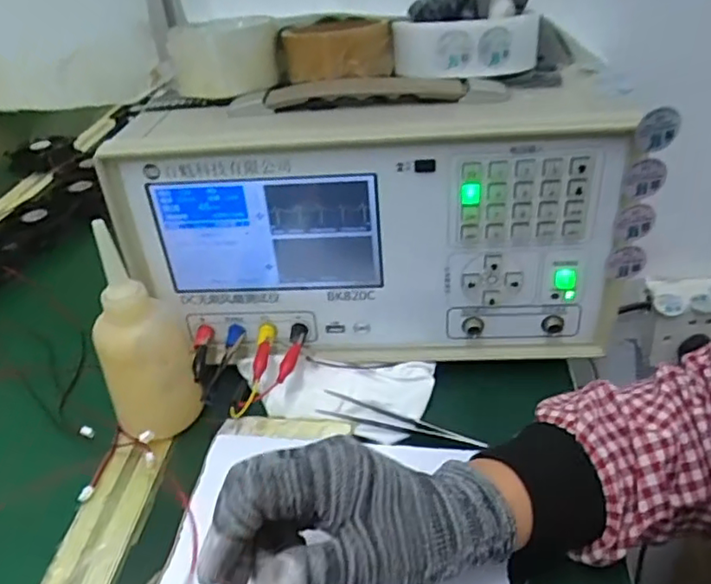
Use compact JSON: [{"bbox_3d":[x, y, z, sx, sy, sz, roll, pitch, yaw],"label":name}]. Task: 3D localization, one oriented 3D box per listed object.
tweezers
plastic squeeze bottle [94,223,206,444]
[{"bbox_3d":[0.031,0.092,0.434,0.120,0.005,0.018,11,63,19],"label":"tweezers"},{"bbox_3d":[-0.153,0.034,0.429,0.064,0.149,0.050,-19,36,-16],"label":"plastic squeeze bottle"}]

